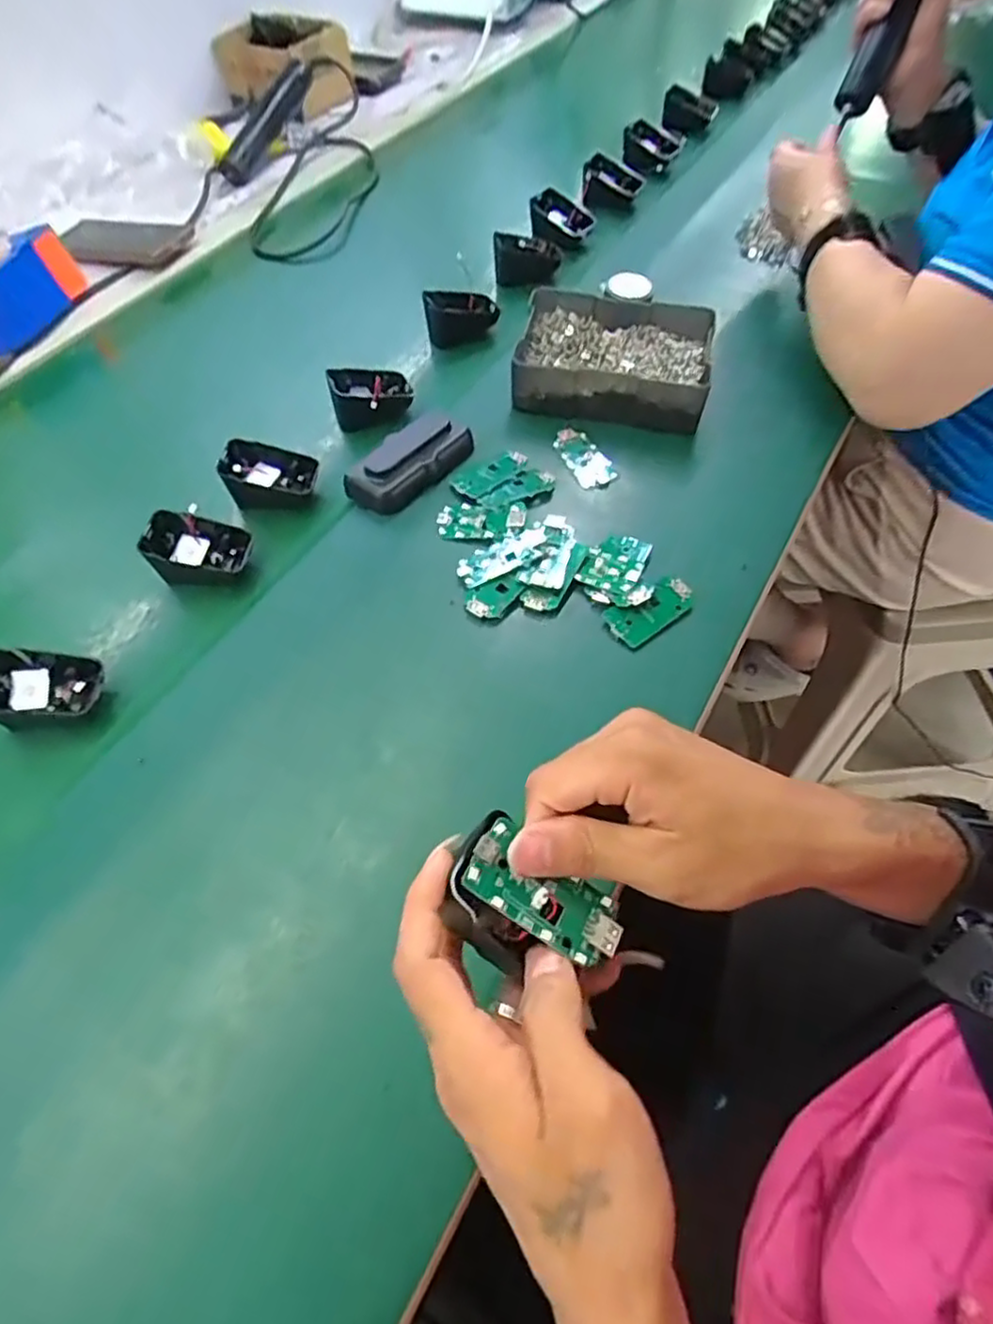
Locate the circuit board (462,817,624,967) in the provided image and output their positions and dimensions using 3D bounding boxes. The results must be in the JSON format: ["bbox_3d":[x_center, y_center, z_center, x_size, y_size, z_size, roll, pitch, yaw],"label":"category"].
[{"bbox_3d":[0.019,0.089,0.266,0.063,0.010,0.031,33,62,-2],"label":"circuit board"}]

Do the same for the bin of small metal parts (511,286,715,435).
[{"bbox_3d":[0.101,-0.265,0.590,0.159,0.040,0.129,8,61,10],"label":"bin of small metal parts"}]

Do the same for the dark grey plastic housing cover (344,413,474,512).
[{"bbox_3d":[-0.067,-0.159,0.536,0.045,0.024,0.101,37,70,23],"label":"dark grey plastic housing cover"}]

